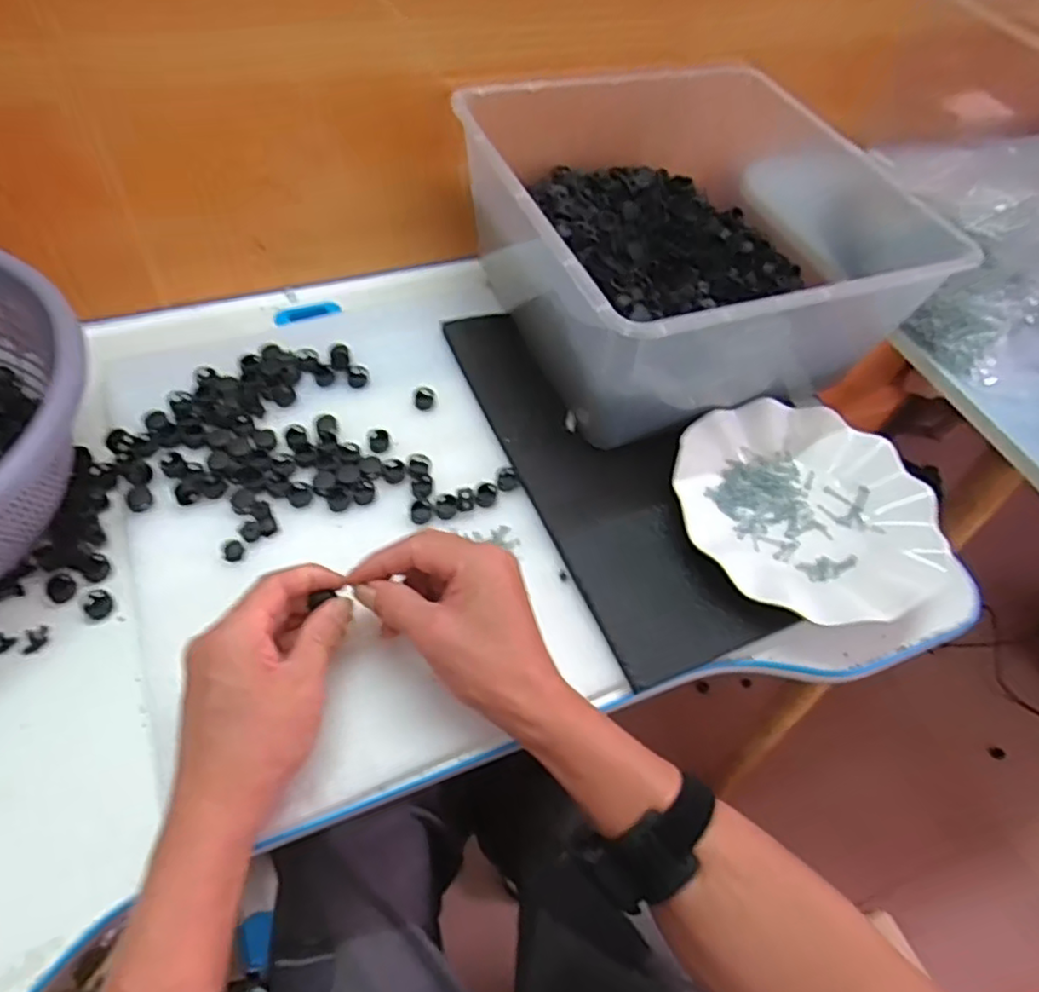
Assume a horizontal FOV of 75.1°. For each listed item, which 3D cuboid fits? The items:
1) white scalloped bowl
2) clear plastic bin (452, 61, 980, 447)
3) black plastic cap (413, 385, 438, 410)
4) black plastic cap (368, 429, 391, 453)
[{"bbox_3d":[0.204,0.008,0.489,0.173,0.024,0.177,2,58,-4],"label":"white scalloped bowl"},{"bbox_3d":[0.138,-0.205,0.544,0.304,0.143,0.283,-16,58,-17],"label":"clear plastic bin"},{"bbox_3d":[-0.074,-0.077,0.529,0.017,0.006,0.020,-5,59,-8],"label":"black plastic cap"},{"bbox_3d":[-0.104,-0.041,0.503,0.016,0.006,0.019,-13,60,-13],"label":"black plastic cap"}]

